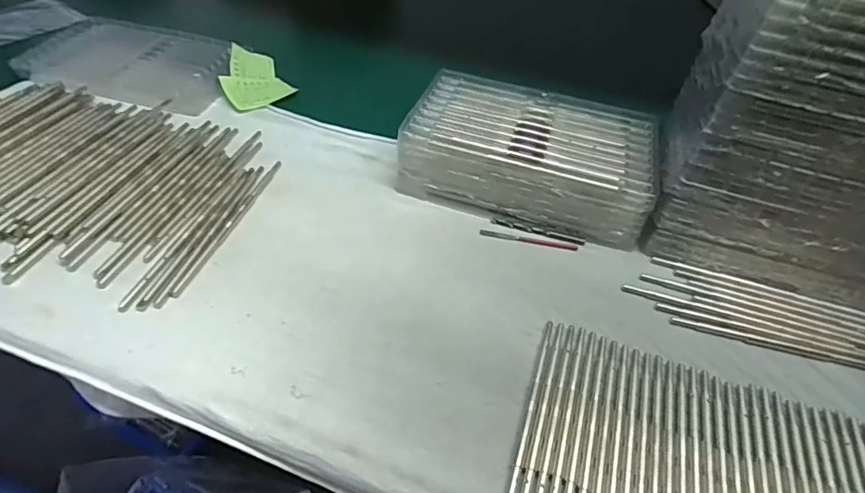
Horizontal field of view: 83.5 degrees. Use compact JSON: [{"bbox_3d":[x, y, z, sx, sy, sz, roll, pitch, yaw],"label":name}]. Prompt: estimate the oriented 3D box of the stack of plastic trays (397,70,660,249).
[{"bbox_3d":[0.119,-0.119,0.590,0.276,0.071,0.186,18,50,10],"label":"stack of plastic trays"}]

